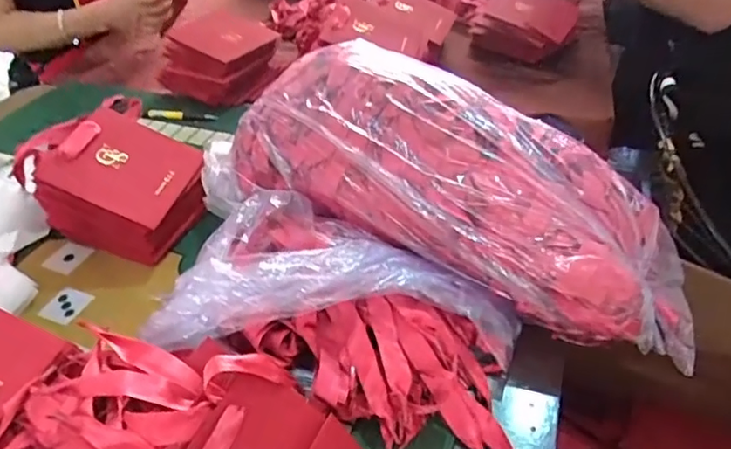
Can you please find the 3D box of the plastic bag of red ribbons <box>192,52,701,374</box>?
[{"bbox_3d":[0.076,-0.049,0.596,0.521,0.151,0.215,17,45,24],"label":"plastic bag of red ribbons"}]

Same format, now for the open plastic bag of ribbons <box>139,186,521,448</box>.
[{"bbox_3d":[-0.013,0.080,0.499,0.299,0.101,0.193,12,43,20],"label":"open plastic bag of ribbons"}]

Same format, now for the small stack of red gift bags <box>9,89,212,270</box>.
[{"bbox_3d":[-0.293,-0.056,0.666,0.194,0.119,0.149,10,43,18],"label":"small stack of red gift bags"}]

